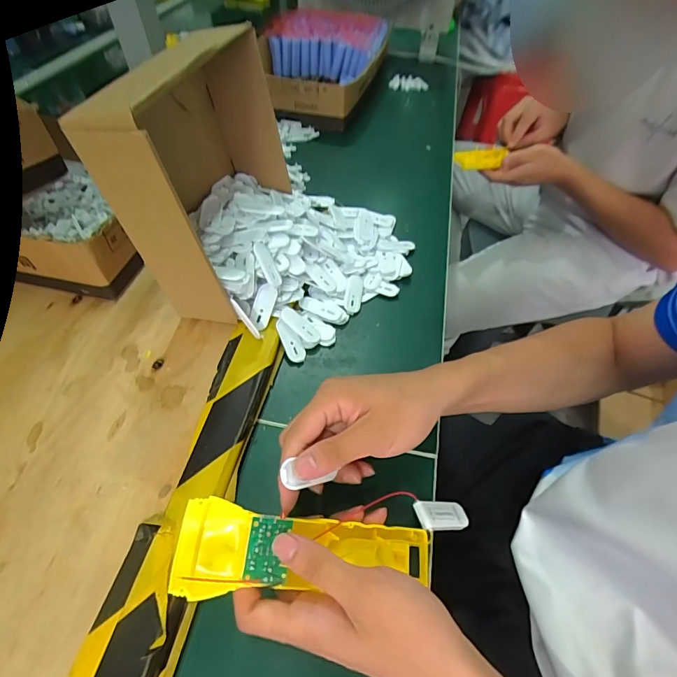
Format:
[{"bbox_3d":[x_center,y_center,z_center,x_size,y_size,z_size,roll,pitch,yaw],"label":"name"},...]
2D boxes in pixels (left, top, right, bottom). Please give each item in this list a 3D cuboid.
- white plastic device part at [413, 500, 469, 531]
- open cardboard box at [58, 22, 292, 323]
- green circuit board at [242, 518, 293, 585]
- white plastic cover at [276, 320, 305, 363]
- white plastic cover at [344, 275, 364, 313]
[{"bbox_3d":[0.081,0.137,0.309,0.054,0.007,0.022,20,45,-35],"label":"white plastic device part"},{"bbox_3d":[-0.122,-0.156,0.393,0.088,0.195,0.216,15,54,6],"label":"open cardboard box"},{"bbox_3d":[-0.042,0.126,0.238,0.024,0.004,0.034,12,64,-10],"label":"green circuit board"},{"bbox_3d":[-0.048,0.002,0.399,0.018,0.004,0.046,-28,84,-23],"label":"white plastic cover"},{"bbox_3d":[0.017,-0.051,0.443,0.018,0.006,0.049,9,53,2],"label":"white plastic cover"}]

